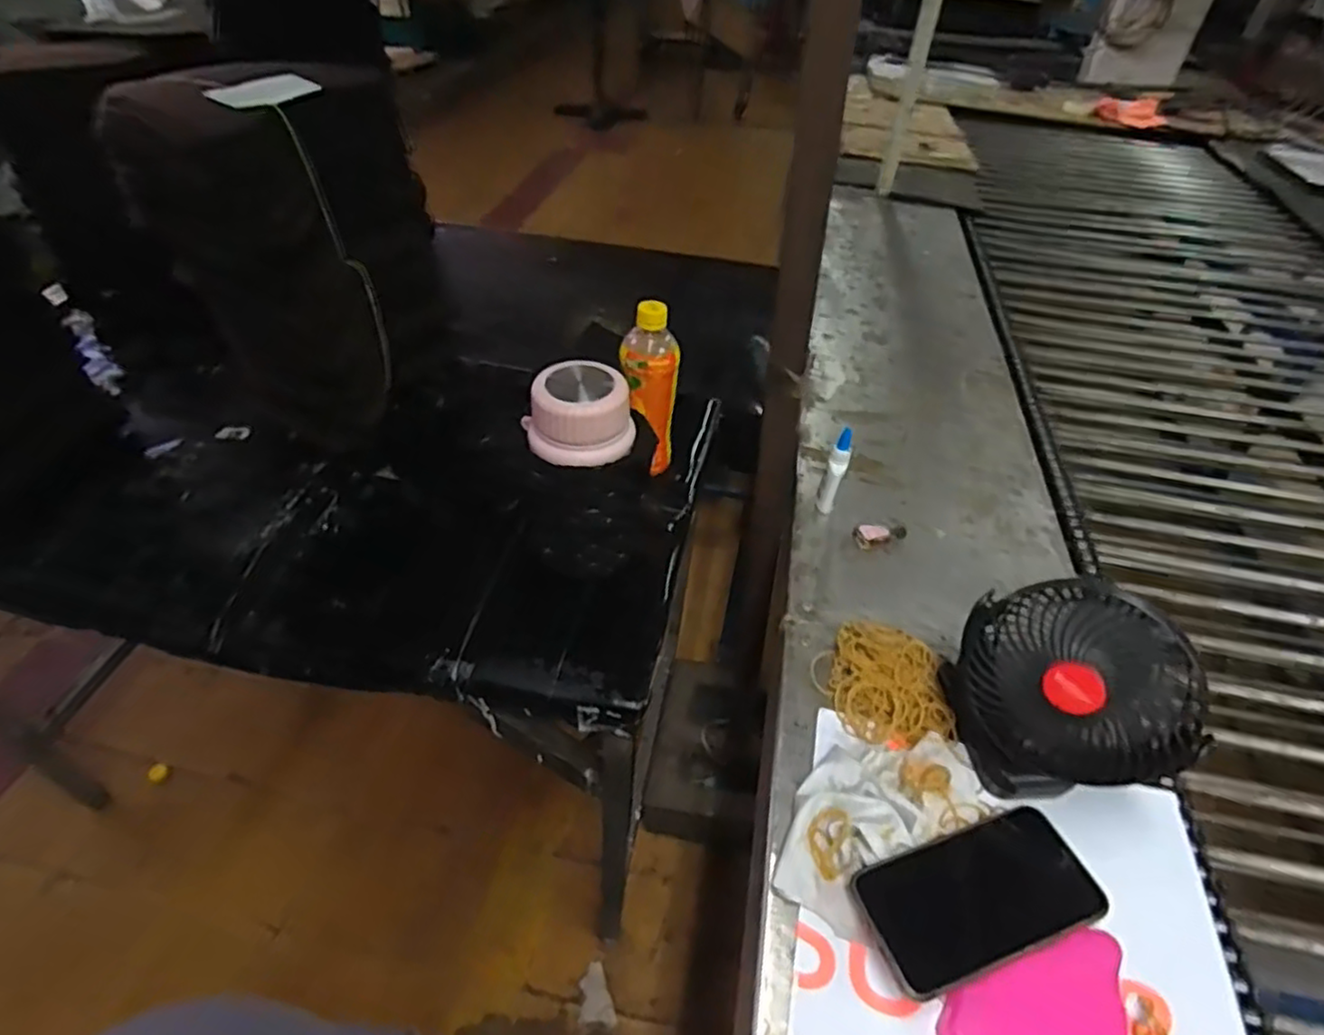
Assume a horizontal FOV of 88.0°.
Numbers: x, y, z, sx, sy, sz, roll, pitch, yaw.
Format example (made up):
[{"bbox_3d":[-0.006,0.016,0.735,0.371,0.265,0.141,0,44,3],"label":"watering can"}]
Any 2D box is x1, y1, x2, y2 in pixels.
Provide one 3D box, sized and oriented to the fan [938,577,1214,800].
[{"bbox_3d":[0.297,0.136,0.519,0.150,0.180,0.091,20,48,14],"label":"fan"}]

